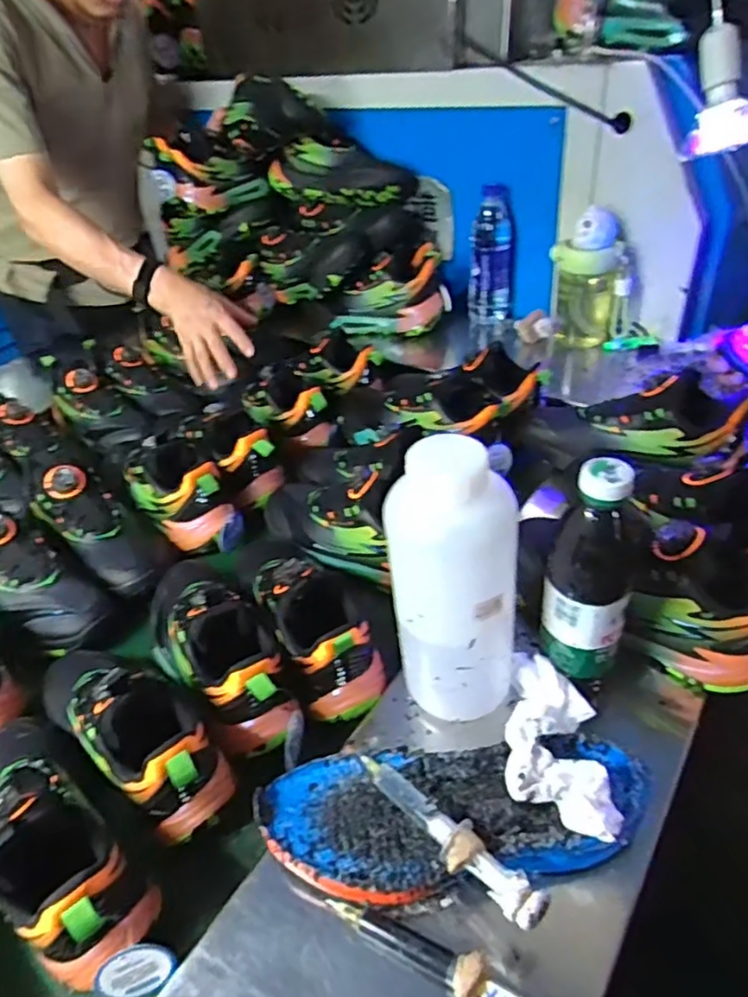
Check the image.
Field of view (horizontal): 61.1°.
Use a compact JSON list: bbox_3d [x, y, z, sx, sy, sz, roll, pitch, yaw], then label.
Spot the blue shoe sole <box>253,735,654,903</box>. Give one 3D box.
[{"bbox_3d":[0.056,0.235,0.457,0.279,0.050,0.116,-5,39,3],"label":"blue shoe sole"}]

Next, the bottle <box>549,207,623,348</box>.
[{"bbox_3d":[0.341,-0.345,1.011,0.110,0.209,0.080,8,41,18],"label":"bottle"}]

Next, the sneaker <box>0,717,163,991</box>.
[{"bbox_3d":[-0.255,0.237,0.470,0.237,0.113,0.082,29,51,36],"label":"sneaker"}]

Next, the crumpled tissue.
[{"bbox_3d":[0.135,0.182,0.479,0.071,0.048,0.148,-2,23,7],"label":"crumpled tissue"}]

